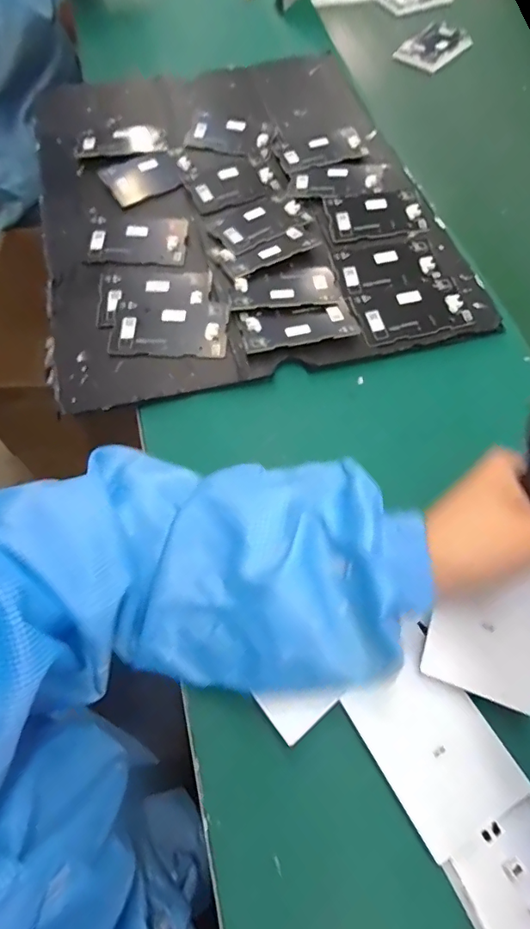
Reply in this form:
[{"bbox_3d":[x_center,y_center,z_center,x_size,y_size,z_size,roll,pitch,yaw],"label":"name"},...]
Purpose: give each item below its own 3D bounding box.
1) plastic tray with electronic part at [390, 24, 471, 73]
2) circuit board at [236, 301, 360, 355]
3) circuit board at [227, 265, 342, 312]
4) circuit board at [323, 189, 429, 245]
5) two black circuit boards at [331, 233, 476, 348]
[{"bbox_3d":[0.242,-0.601,0.701,0.077,0.017,0.102,38,68,18],"label":"plastic tray with electronic part"},{"bbox_3d":[0.028,-0.124,0.431,0.101,0.007,0.048,-11,62,-5],"label":"circuit board"},{"bbox_3d":[0.017,-0.165,0.451,0.098,0.004,0.049,-8,62,-4],"label":"circuit board"},{"bbox_3d":[0.114,-0.257,0.503,0.096,0.008,0.068,-5,62,-3],"label":"circuit board"},{"bbox_3d":[0.123,-0.168,0.454,0.098,0.006,0.122,-13,63,-7],"label":"two black circuit boards"}]

